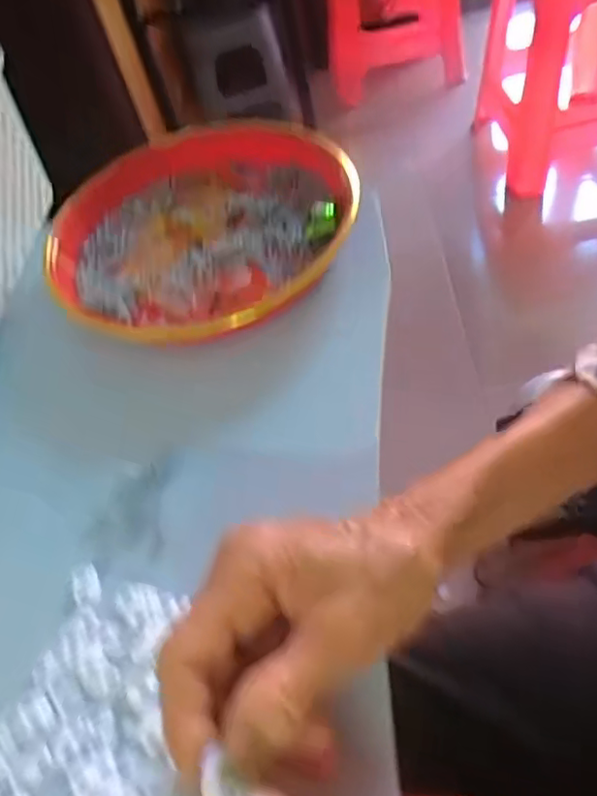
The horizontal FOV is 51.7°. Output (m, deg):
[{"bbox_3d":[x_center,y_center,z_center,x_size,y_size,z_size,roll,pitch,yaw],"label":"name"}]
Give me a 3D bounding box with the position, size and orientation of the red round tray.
[{"bbox_3d":[-0.081,-0.130,0.452,0.232,0.050,0.214,-3,50,3],"label":"red round tray"}]

